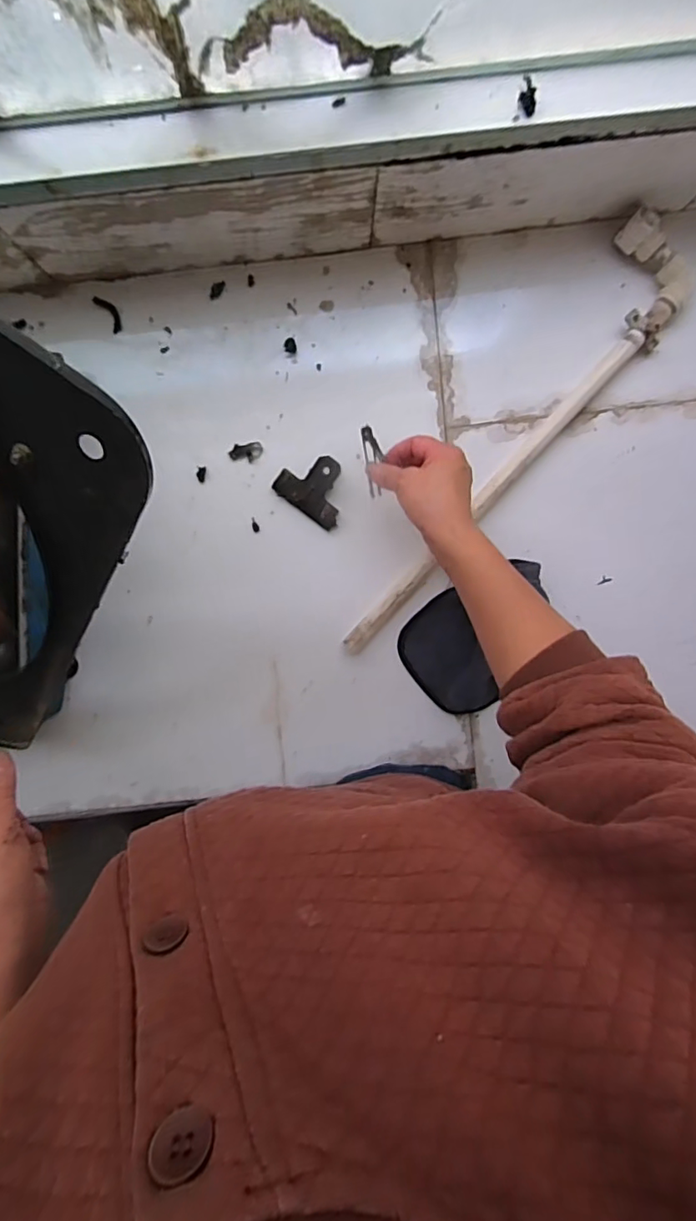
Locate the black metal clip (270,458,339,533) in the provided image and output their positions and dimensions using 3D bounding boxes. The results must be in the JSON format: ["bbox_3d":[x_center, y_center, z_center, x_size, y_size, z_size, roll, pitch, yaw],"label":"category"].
[{"bbox_3d":[-0.034,-0.136,0.591,0.078,0.022,0.066,35,95,-5],"label":"black metal clip"}]

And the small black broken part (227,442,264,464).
[{"bbox_3d":[-0.112,-0.173,0.591,0.037,0.005,0.020,-5,97,-1],"label":"small black broken part"}]

